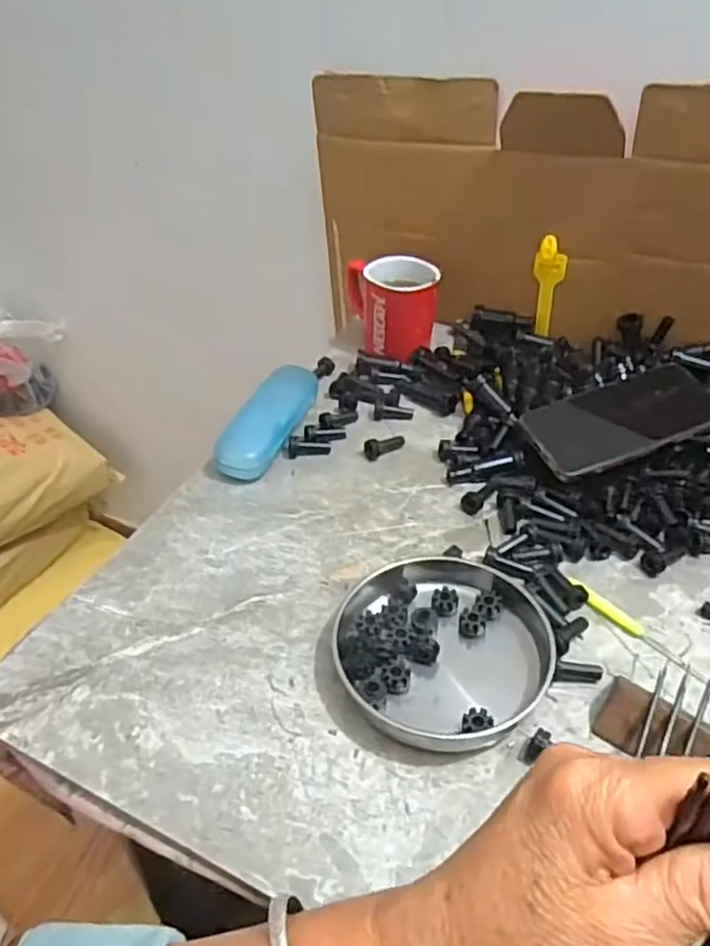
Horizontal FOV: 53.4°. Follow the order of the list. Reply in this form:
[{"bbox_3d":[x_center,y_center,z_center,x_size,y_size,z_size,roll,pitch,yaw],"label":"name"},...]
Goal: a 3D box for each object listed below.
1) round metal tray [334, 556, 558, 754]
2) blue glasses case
[{"bbox_3d":[0.058,0.108,0.466,0.135,0.032,0.145,1,41,-1],"label":"round metal tray"},{"bbox_3d":[-0.075,-0.053,0.641,0.045,0.037,0.144,16,43,16],"label":"blue glasses case"}]

